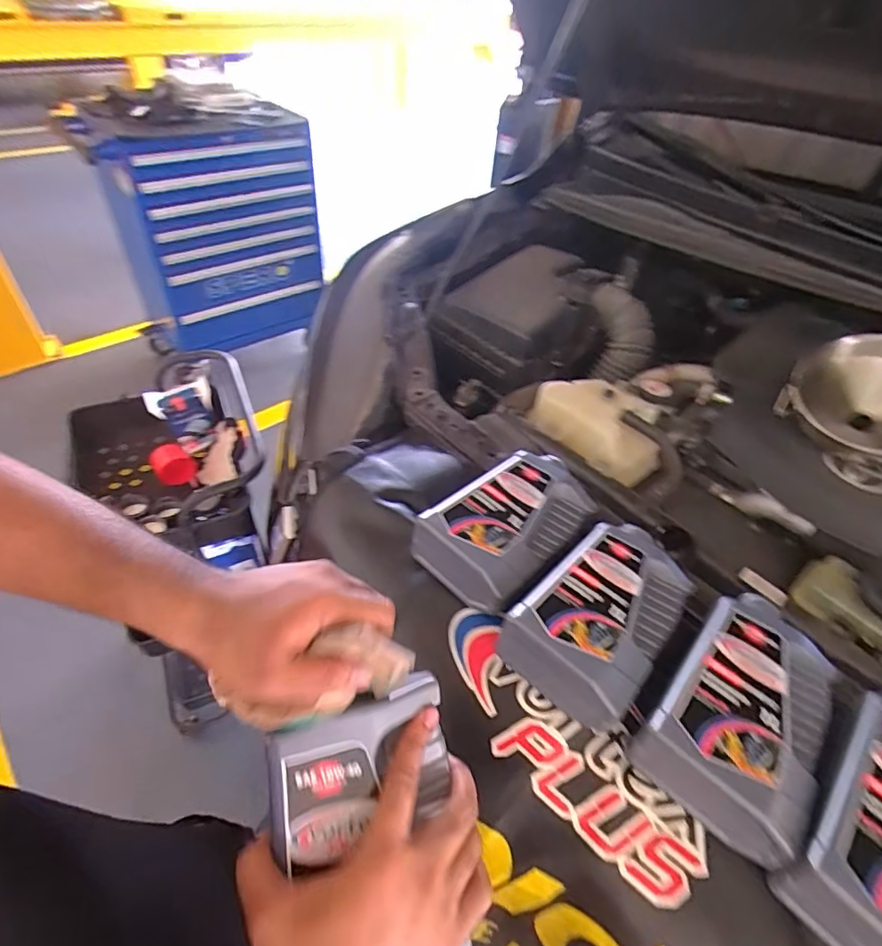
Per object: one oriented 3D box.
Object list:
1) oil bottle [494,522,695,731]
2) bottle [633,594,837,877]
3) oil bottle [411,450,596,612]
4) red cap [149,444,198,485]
[{"bbox_3d":[0.166,0.122,0.508,0.121,0.054,0.220,34,52,25],"label":"oil bottle"},{"bbox_3d":[0.269,0.192,0.455,0.125,0.051,0.222,35,52,25],"label":"bottle"},{"bbox_3d":[0.082,0.046,0.574,0.119,0.049,0.214,35,52,25],"label":"oil bottle"},{"bbox_3d":[-0.524,-0.020,1.013,0.071,0.064,0.066,-14,49,-19],"label":"red cap"}]

